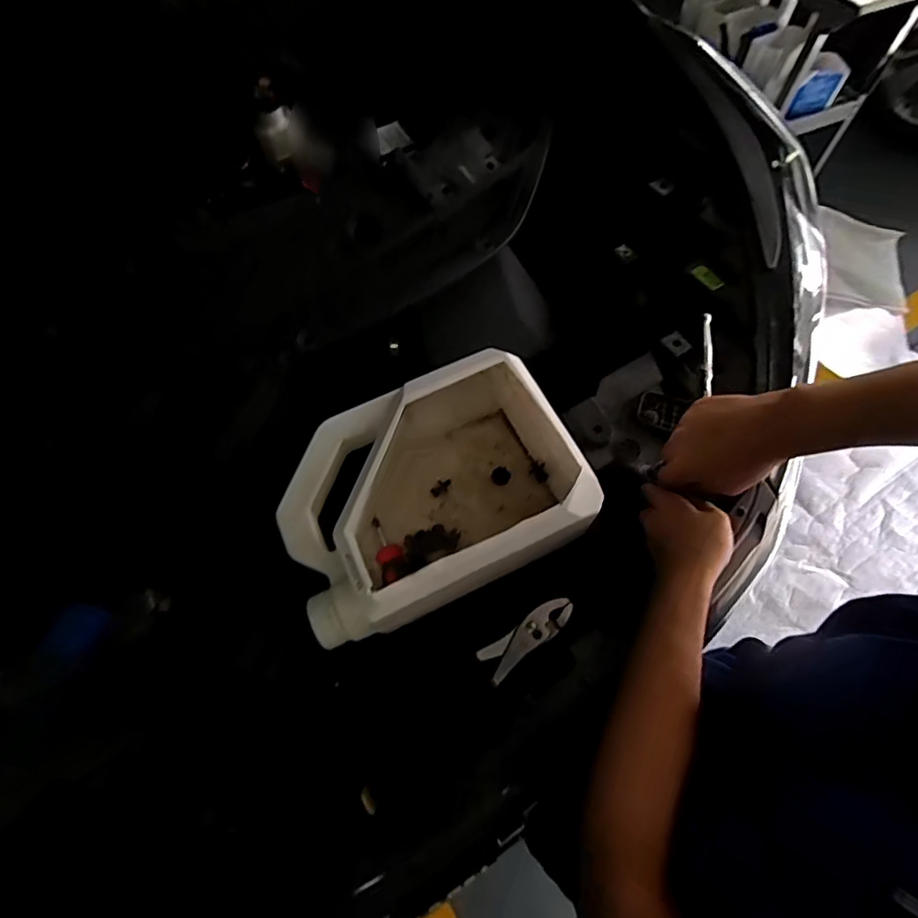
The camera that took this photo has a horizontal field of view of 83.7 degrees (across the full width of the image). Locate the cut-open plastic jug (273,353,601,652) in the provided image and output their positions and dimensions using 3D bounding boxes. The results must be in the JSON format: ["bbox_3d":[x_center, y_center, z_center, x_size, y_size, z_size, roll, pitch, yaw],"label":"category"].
[{"bbox_3d":[-0.032,0.029,0.508,0.267,0.115,0.207,-24,66,-9],"label":"cut-open plastic jug"}]

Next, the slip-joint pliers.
[{"bbox_3d":[0.067,0.171,0.498,0.102,0.012,0.030,-35,68,-14],"label":"slip-joint pliers"}]

